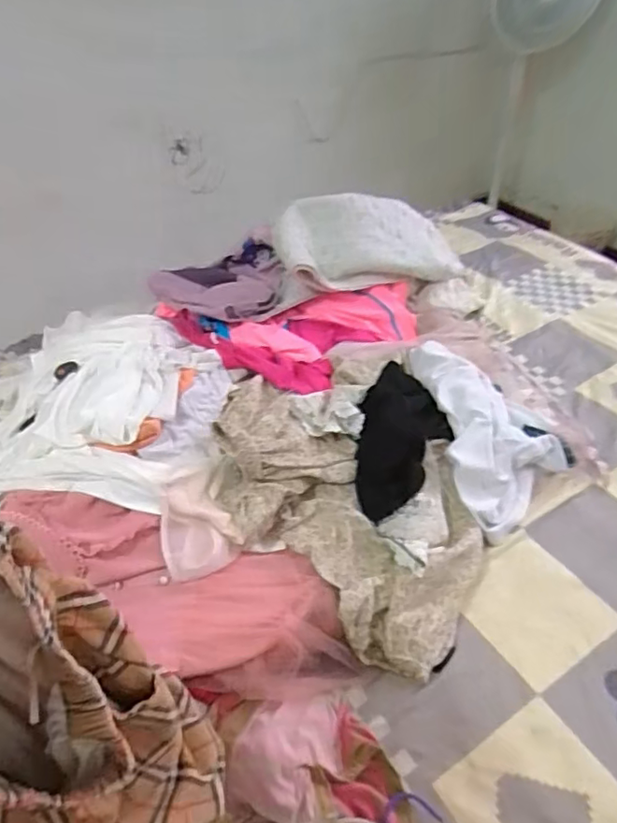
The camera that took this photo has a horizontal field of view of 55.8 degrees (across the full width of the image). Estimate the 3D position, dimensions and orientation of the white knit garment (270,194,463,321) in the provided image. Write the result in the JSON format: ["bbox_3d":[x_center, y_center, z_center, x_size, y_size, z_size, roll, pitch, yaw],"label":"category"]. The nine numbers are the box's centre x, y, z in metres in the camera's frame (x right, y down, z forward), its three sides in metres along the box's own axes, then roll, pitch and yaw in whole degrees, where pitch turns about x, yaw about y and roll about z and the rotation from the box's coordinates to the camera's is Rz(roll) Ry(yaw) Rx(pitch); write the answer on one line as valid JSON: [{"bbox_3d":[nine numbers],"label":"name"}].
[{"bbox_3d":[0.121,-0.369,1.301,0.469,0.180,0.174,-21,45,-20],"label":"white knit garment"}]

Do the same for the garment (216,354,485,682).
[{"bbox_3d":[0.076,0.122,0.890,0.380,0.152,0.479,-27,50,-24],"label":"garment"}]

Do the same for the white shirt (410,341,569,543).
[{"bbox_3d":[0.322,0.015,1.057,0.216,0.073,0.437,-7,45,-7],"label":"white shirt"}]

